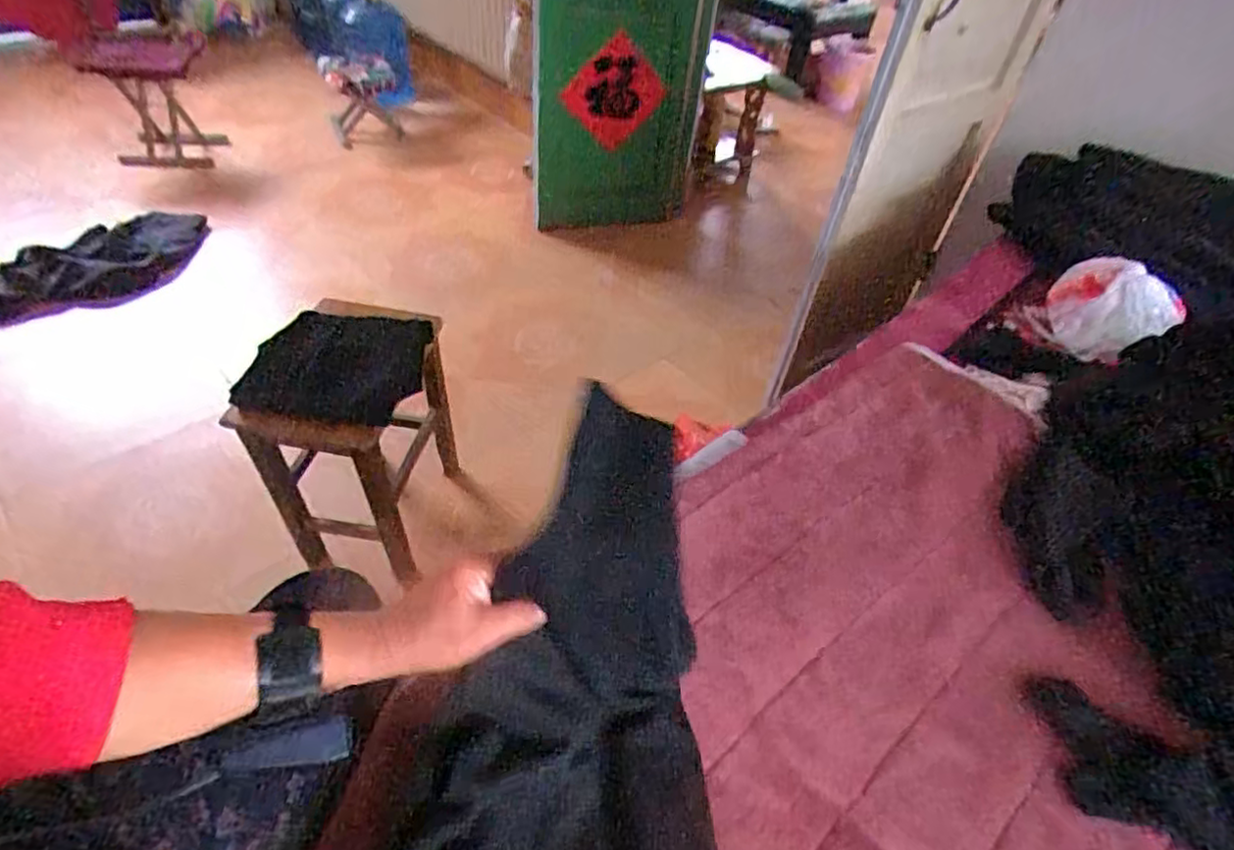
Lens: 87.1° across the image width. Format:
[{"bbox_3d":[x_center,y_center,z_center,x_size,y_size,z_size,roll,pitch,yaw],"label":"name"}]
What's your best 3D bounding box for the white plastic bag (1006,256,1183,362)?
[{"bbox_3d":[0.772,-0.183,1.044,0.144,0.115,0.193,-28,56,-30],"label":"white plastic bag"}]

